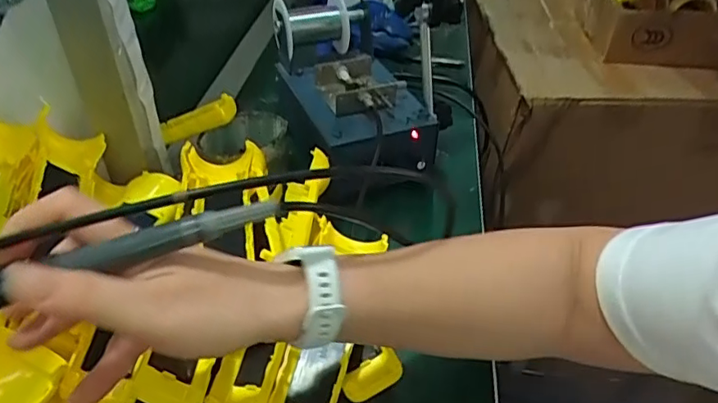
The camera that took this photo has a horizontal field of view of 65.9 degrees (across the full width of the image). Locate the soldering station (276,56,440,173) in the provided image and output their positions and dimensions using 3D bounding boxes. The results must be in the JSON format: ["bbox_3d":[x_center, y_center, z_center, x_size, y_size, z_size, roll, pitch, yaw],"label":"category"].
[{"bbox_3d":[-0.002,-0.091,0.567,0.123,0.076,0.167,-11,42,-16],"label":"soldering station"}]

